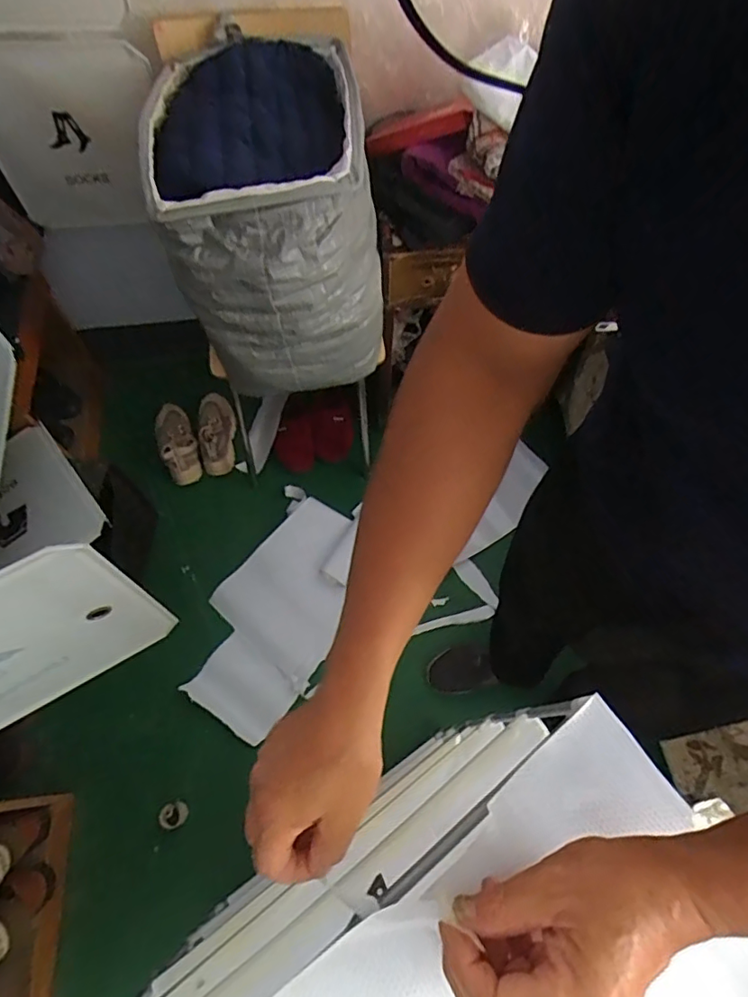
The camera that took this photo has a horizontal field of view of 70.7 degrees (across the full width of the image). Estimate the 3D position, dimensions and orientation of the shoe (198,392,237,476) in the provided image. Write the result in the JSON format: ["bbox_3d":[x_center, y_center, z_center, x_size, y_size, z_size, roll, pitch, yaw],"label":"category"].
[{"bbox_3d":[-0.447,-0.194,1.516,0.107,0.099,0.249,-10,65,-6],"label":"shoe"}]

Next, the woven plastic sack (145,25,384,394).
[{"bbox_3d":[-0.192,-0.532,1.018,0.364,0.399,0.504,-12,65,-7],"label":"woven plastic sack"}]

